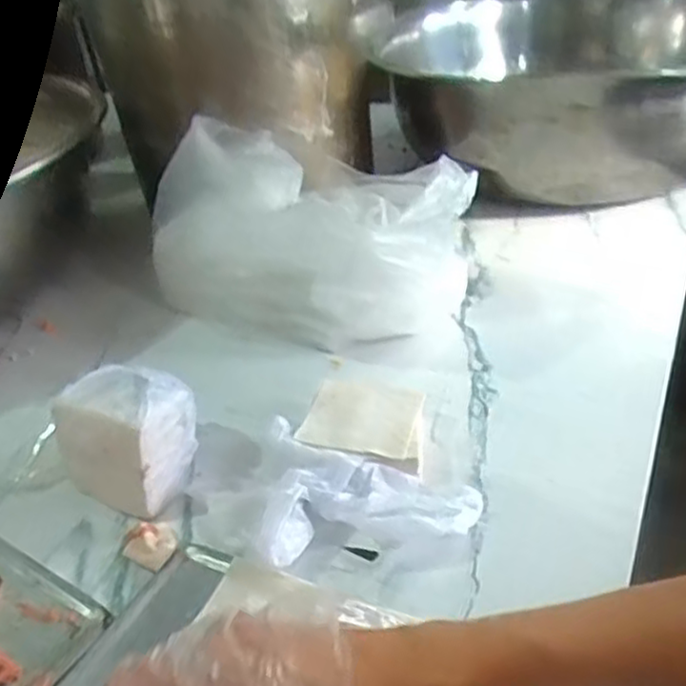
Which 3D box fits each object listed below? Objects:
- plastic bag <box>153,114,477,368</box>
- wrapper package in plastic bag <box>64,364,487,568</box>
[{"bbox_3d":[-0.028,-0.098,0.668,0.282,0.173,0.165,22,44,36],"label":"plastic bag"},{"bbox_3d":[-0.059,0.078,0.499,0.284,0.075,0.120,12,39,27],"label":"wrapper package in plastic bag"}]

